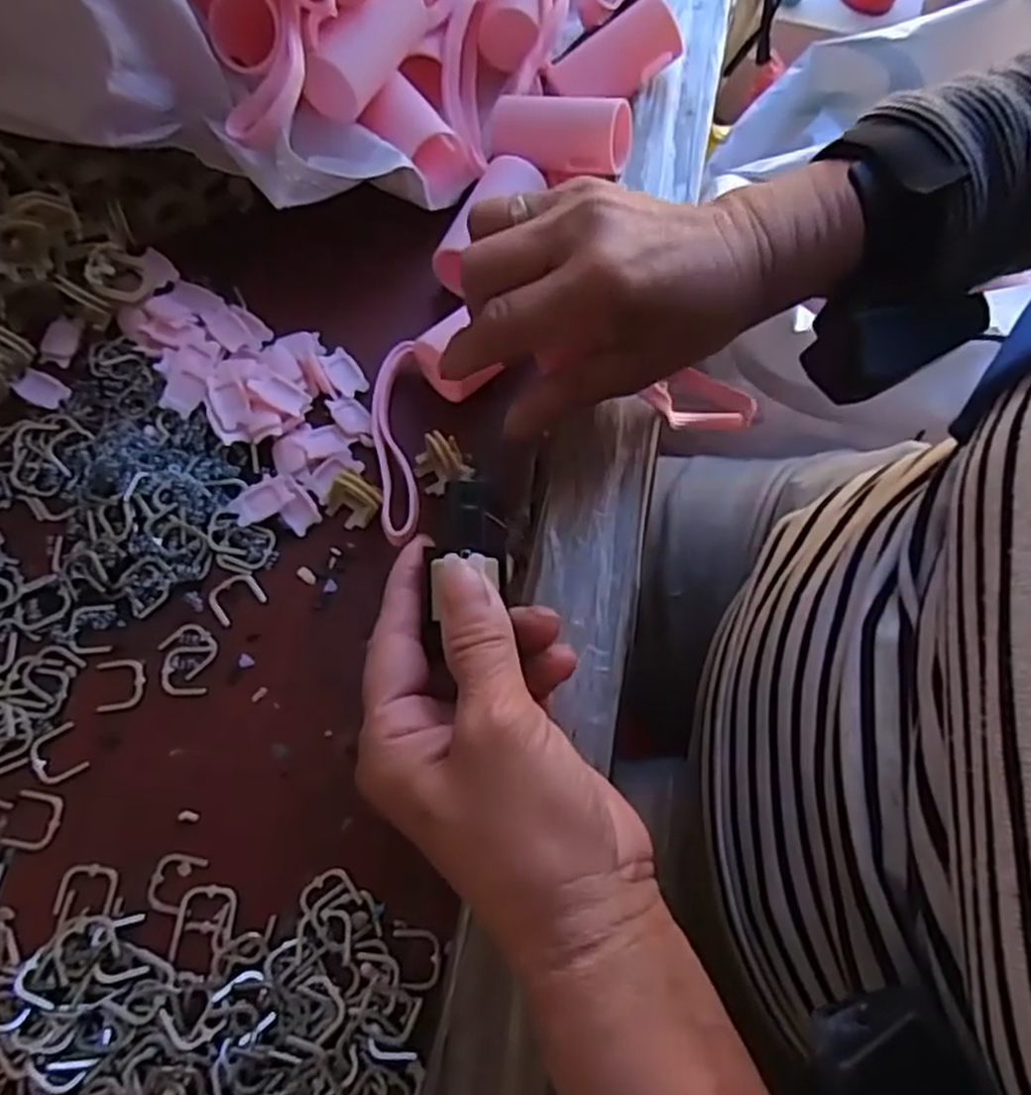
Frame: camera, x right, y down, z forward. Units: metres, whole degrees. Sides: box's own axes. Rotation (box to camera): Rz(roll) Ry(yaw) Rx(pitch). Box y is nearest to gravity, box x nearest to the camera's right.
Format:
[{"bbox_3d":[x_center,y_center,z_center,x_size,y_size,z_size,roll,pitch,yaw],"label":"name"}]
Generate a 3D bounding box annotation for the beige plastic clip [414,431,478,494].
[{"bbox_3d":[-0.030,-0.036,0.327,0.024,0.019,0.020,-17,71,-7],"label":"beige plastic clip"}]

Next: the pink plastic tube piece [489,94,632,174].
[{"bbox_3d":[0.022,-0.197,0.370,0.065,0.028,0.023,10,70,2],"label":"pink plastic tube piece"}]

